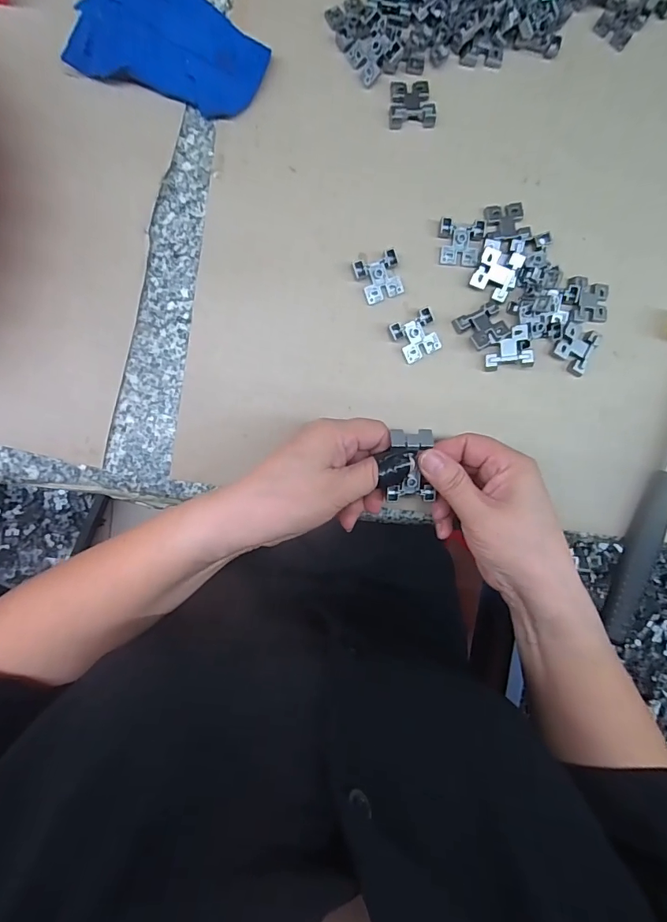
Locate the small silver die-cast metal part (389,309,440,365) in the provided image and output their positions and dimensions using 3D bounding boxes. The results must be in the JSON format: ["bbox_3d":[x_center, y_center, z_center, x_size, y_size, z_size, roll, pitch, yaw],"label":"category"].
[{"bbox_3d":[0.060,-0.089,0.315,0.033,0.006,0.030,-29,94,-3],"label":"small silver die-cast metal part"}]

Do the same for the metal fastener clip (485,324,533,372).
[{"bbox_3d":[0.125,-0.081,0.314,0.032,0.006,0.029,-4,82,14],"label":"metal fastener clip"}]

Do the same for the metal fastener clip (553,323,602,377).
[{"bbox_3d":[0.177,-0.083,0.324,0.027,0.008,0.033,28,90,-5],"label":"metal fastener clip"}]

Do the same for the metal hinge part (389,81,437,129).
[{"bbox_3d":[0.057,-0.257,0.316,0.033,0.006,0.032,0,92,-5],"label":"metal hinge part"}]

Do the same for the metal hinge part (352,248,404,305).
[{"bbox_3d":[0.033,-0.130,0.314,0.031,0.009,0.030,-24,94,-3],"label":"metal hinge part"}]

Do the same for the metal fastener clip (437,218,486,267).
[{"bbox_3d":[0.092,-0.157,0.316,0.031,0.006,0.032,2,92,-5],"label":"metal fastener clip"}]

